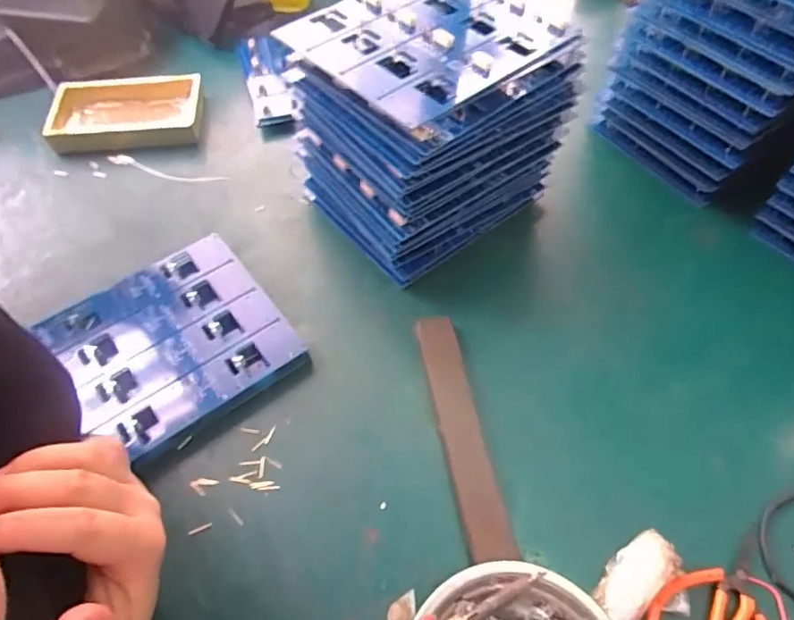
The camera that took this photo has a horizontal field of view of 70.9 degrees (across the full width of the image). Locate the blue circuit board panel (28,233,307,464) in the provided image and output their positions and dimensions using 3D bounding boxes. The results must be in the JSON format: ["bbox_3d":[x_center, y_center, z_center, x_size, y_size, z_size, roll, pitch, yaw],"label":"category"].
[{"bbox_3d":[-0.190,0.027,0.469,0.165,0.019,0.163,-31,59,-19],"label":"blue circuit board panel"}]

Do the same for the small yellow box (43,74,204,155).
[{"bbox_3d":[-0.314,-0.229,0.651,0.170,0.033,0.115,-6,54,-3],"label":"small yellow box"}]

